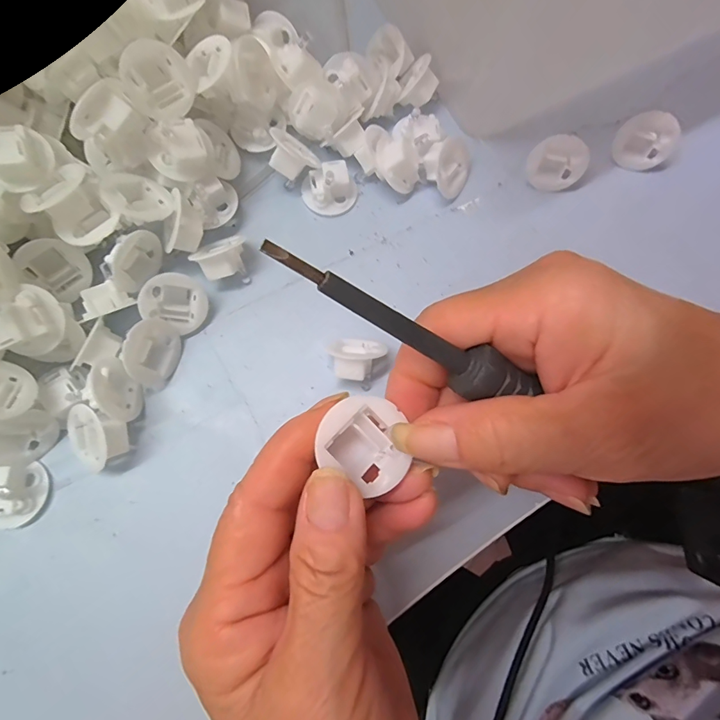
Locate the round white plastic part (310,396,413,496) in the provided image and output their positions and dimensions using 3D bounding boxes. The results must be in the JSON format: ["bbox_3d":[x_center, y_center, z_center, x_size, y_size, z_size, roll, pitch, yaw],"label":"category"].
[{"bbox_3d":[0.003,0.027,0.143,0.030,0.009,0.027,39,80,8],"label":"round white plastic part"}]

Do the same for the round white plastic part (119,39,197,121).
[{"bbox_3d":[-0.101,-0.138,0.216,0.032,0.018,0.031,24,93,-38],"label":"round white plastic part"}]

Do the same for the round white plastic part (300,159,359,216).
[{"bbox_3d":[-0.018,-0.100,0.253,0.032,0.014,0.026,-15,78,-4],"label":"round white plastic part"}]

